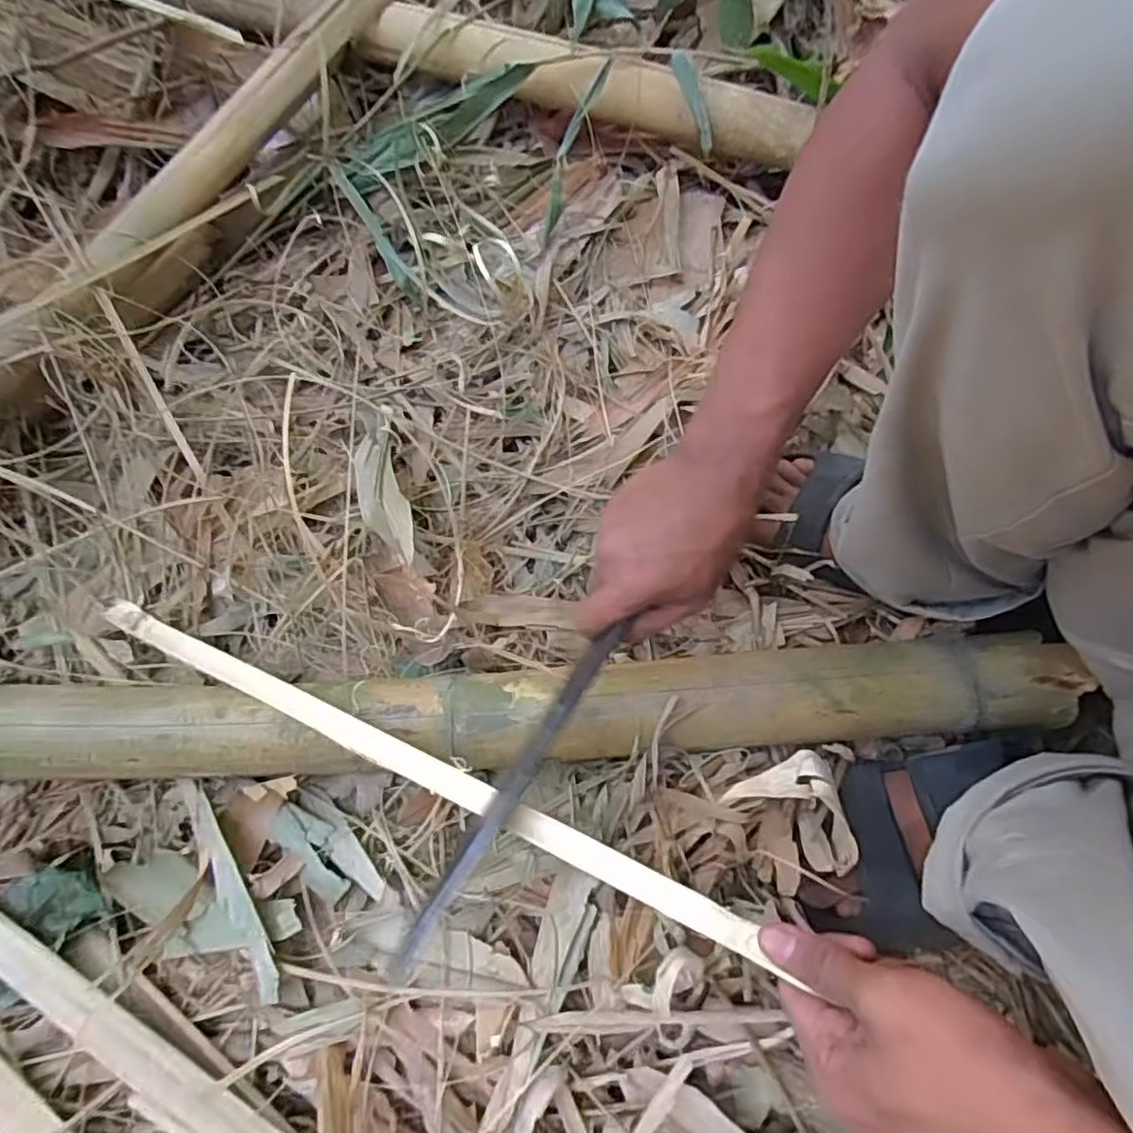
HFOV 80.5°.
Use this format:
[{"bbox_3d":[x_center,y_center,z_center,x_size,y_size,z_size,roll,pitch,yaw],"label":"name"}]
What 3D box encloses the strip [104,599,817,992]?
[{"bbox_3d":[-0.124,0.109,0.421,0.510,0.013,0.022,17,63,24],"label":"strip"}]

